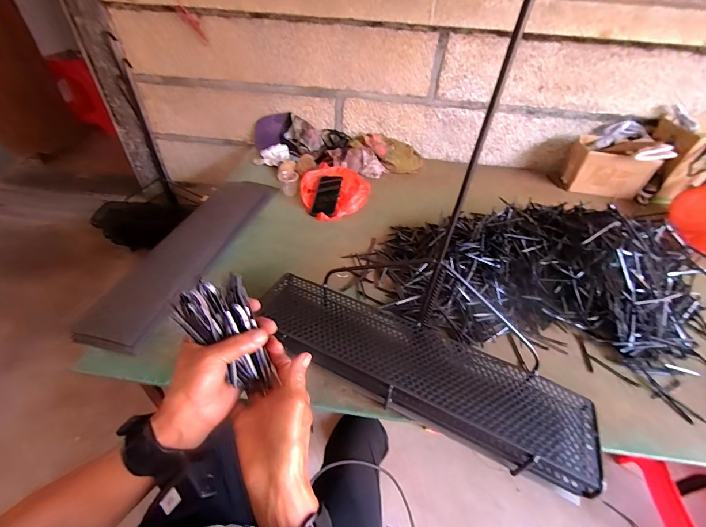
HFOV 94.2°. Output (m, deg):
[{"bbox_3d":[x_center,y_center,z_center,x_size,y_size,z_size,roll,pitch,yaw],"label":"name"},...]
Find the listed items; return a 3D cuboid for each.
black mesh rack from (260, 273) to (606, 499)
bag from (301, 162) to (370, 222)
[{"bbox_3d":[0.094,0.182,0.586,0.585,0.059,0.150,20,45,16],"label":"black mesh rack"},{"bbox_3d":[-0.067,-0.234,1.037,0.201,0.064,0.217,-21,48,-25],"label":"bag"}]

